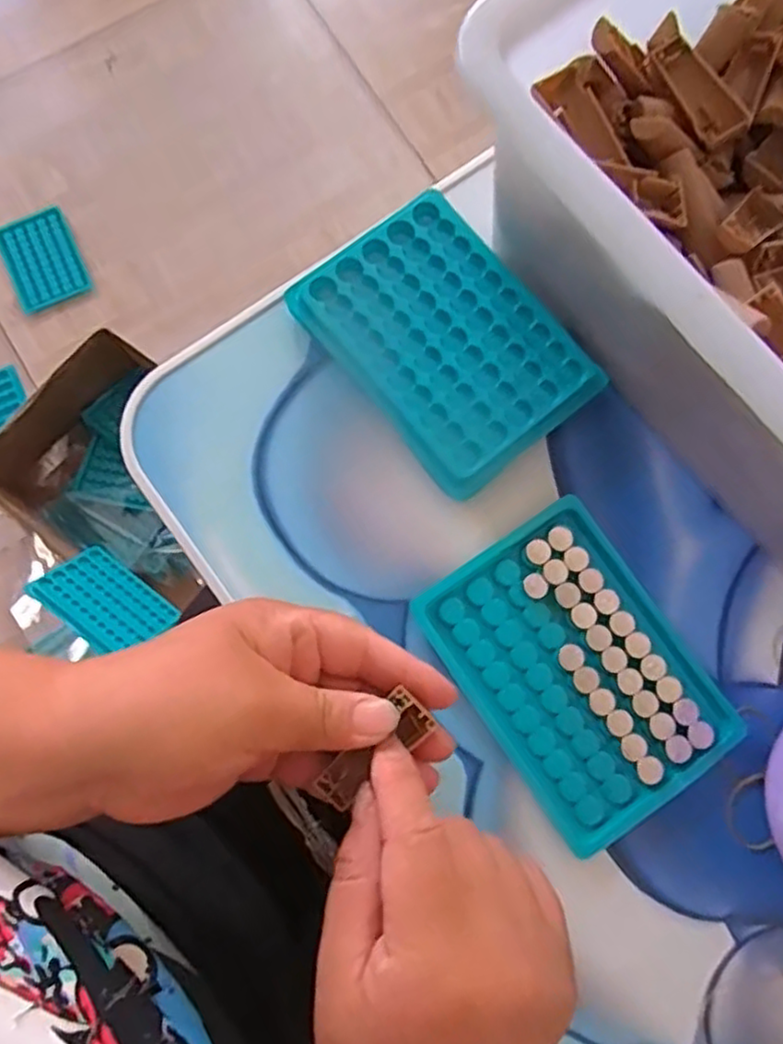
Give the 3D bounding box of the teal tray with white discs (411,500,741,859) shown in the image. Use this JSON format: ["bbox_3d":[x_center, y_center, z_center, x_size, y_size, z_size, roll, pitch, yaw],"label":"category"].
[{"bbox_3d":[0.085,0.065,0.309,0.097,0.008,0.132,-34,81,-6],"label":"teal tray with white discs"}]

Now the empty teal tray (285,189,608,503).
[{"bbox_3d":[0.026,-0.086,0.327,0.093,0.018,0.127,-39,82,-7],"label":"empty teal tray"}]

